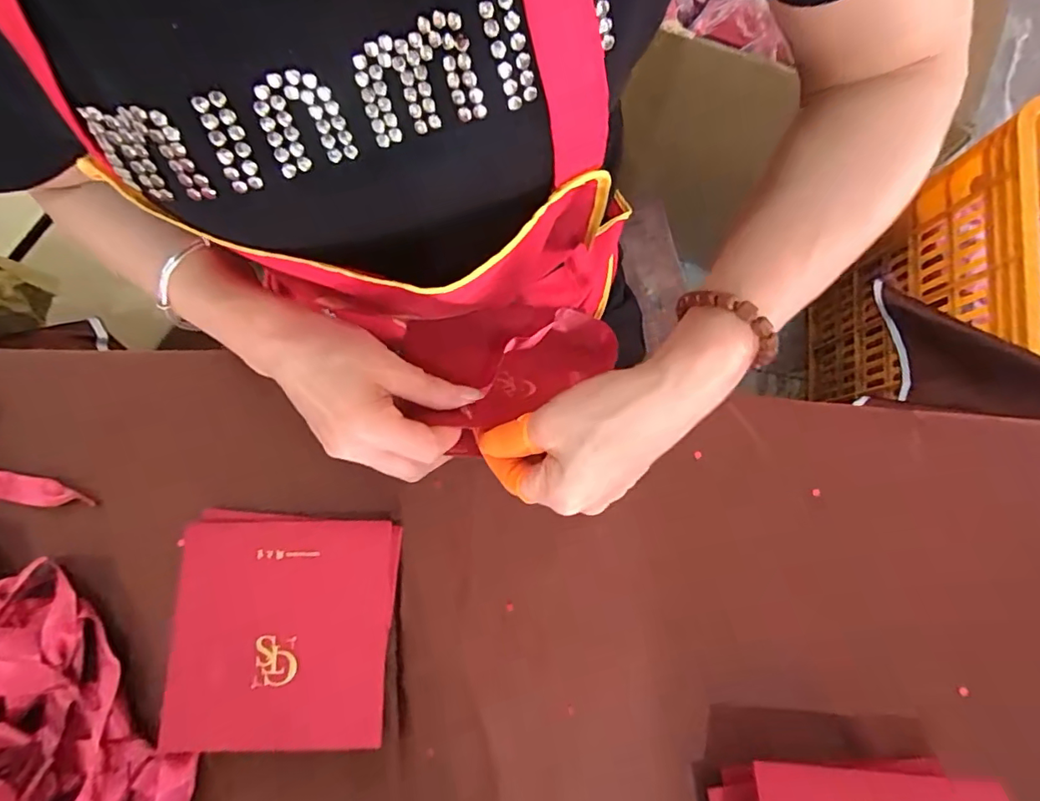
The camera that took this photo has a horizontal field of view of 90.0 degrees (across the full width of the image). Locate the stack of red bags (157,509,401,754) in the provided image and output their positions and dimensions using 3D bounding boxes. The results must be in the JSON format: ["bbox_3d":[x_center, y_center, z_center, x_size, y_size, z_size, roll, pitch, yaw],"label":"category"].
[{"bbox_3d":[-0.158,0.149,0.346,0.142,0.025,0.140,2,82,0],"label":"stack of red bags"}]

